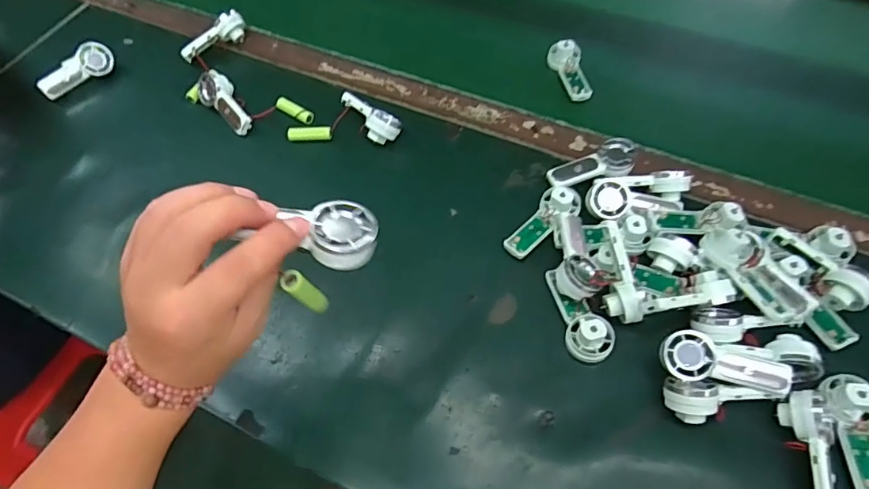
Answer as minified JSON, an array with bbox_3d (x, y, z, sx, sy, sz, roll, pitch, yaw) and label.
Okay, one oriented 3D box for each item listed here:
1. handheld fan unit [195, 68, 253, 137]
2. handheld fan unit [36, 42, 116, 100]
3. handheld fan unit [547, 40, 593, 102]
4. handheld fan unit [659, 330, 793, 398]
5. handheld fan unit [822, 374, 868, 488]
[{"bbox_3d":[-0.256,-0.170,0.623,0.095,0.039,0.023,49,28,13],"label":"handheld fan unit"},{"bbox_3d":[-0.466,-0.228,0.657,0.095,0.031,0.029,-37,64,-18],"label":"handheld fan unit"},{"bbox_3d":[0.169,-0.216,0.627,0.039,0.026,0.085,-7,59,-1],"label":"handheld fan unit"},{"bbox_3d":[0.236,0.097,0.419,0.093,0.031,0.038,9,83,13],"label":"handheld fan unit"},{"bbox_3d":[0.328,0.145,0.385,0.029,0.023,0.091,1,59,4],"label":"handheld fan unit"}]

